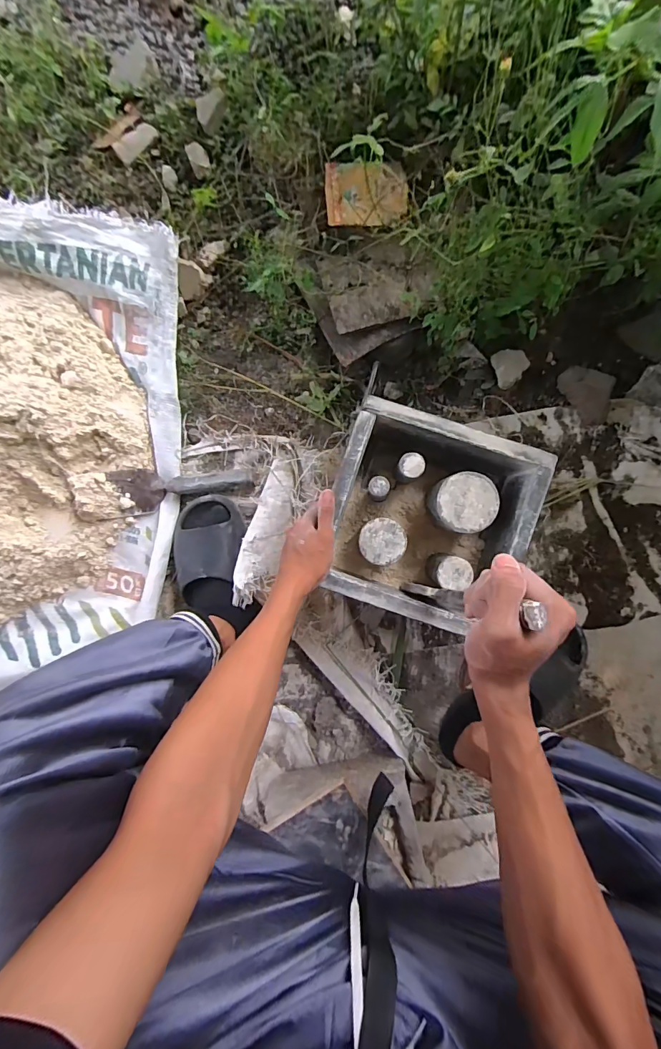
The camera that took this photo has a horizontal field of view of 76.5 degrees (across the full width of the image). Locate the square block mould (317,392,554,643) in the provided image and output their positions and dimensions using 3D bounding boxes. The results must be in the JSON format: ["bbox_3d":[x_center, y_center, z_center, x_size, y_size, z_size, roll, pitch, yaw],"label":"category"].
[{"bbox_3d":[0.121,-0.009,0.555,0.235,0.102,0.237,19,92,1],"label":"square block mould"}]

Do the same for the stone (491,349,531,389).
[{"bbox_3d":[0.265,-0.231,0.618,0.049,0.020,0.053,-18,91,2],"label":"stone"}]

